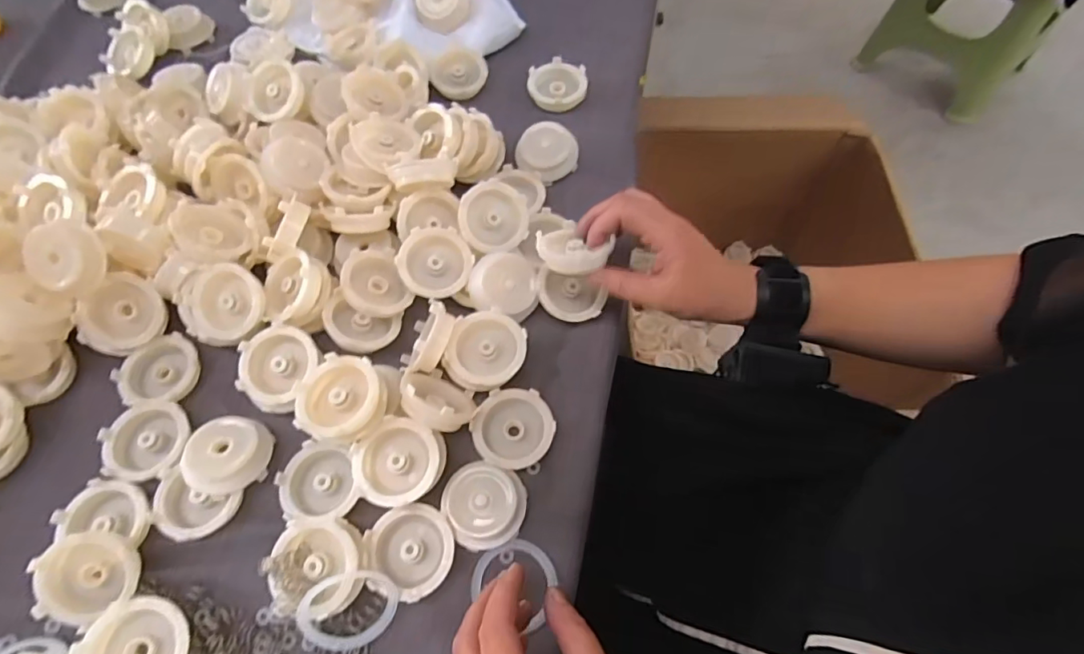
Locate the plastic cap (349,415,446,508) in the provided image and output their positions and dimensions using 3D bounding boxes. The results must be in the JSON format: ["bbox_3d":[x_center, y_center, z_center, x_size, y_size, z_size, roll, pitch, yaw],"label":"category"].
[{"bbox_3d":[-0.093,0.088,0.345,0.055,0.025,0.053,-1,64,1],"label":"plastic cap"}]

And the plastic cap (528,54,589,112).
[{"bbox_3d":[0.014,-0.228,0.499,0.053,0.013,0.053,-1,64,1],"label":"plastic cap"}]

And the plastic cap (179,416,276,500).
[{"bbox_3d":[-0.209,0.085,0.353,0.046,0.018,0.050,-21,65,-8],"label":"plastic cap"}]

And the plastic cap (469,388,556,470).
[{"bbox_3d":[-0.020,0.069,0.365,0.055,0.011,0.053,-1,64,1],"label":"plastic cap"}]

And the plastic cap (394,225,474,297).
[{"bbox_3d":[-0.082,-0.048,0.404,0.055,0.018,0.055,2,76,-10],"label":"plastic cap"}]

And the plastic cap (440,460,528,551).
[{"bbox_3d":[-0.037,0.115,0.343,0.051,0.015,0.052,-1,64,1],"label":"plastic cap"}]

